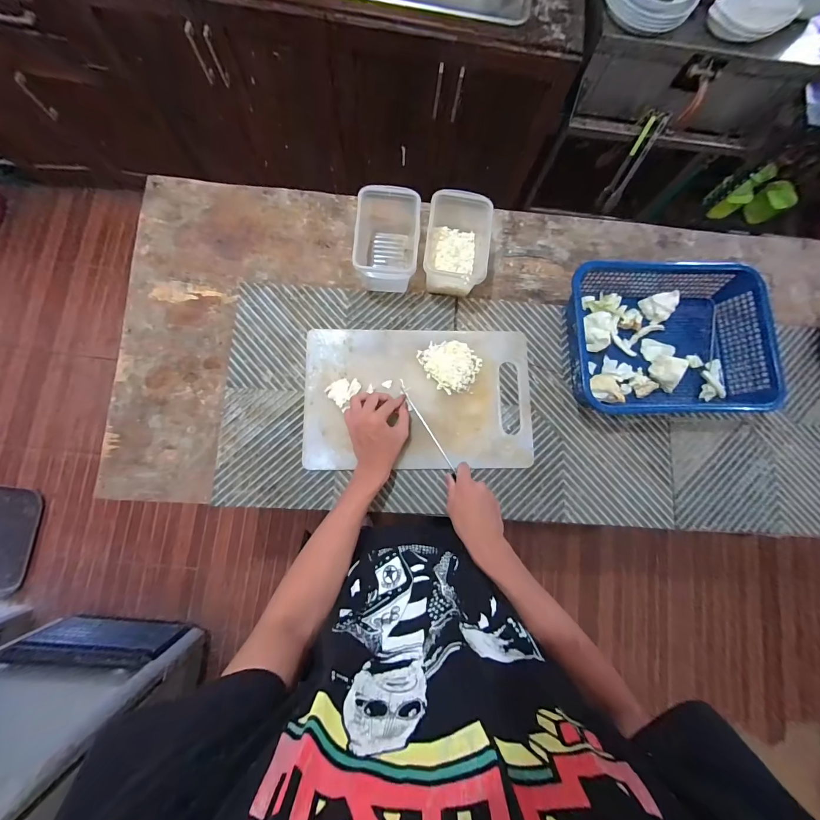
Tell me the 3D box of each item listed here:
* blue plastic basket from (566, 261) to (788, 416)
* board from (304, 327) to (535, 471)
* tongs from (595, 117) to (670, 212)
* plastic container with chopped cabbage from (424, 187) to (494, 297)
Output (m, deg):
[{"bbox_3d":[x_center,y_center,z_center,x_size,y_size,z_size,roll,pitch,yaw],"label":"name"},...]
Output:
[{"bbox_3d":[0.436,-0.127,0.627,0.327,0.091,0.257,-1,82,-2],"label":"blue plastic basket"},{"bbox_3d":[0.017,-0.022,0.626,0.393,0.016,0.245,0,82,-2],"label":"board"},{"bbox_3d":[0.674,-0.745,1.095,0.053,0.270,0.026,17,62,0],"label":"tongs"},{"bbox_3d":[0.081,-0.291,0.631,0.101,0.096,0.164,7,81,-2],"label":"plastic container with chopped cabbage"}]

